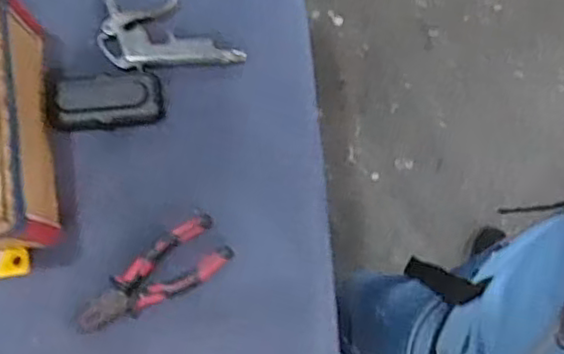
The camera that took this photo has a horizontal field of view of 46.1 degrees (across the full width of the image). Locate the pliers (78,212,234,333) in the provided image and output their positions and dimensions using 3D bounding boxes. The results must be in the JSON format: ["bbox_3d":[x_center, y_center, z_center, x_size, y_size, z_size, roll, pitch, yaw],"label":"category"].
[{"bbox_3d":[-0.121,0.096,0.617,0.148,0.015,0.054,-33,82,-7],"label":"pliers"}]

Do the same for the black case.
[{"bbox_3d":[-0.170,-0.073,0.642,0.105,0.022,0.050,-5,80,-2],"label":"black case"}]

